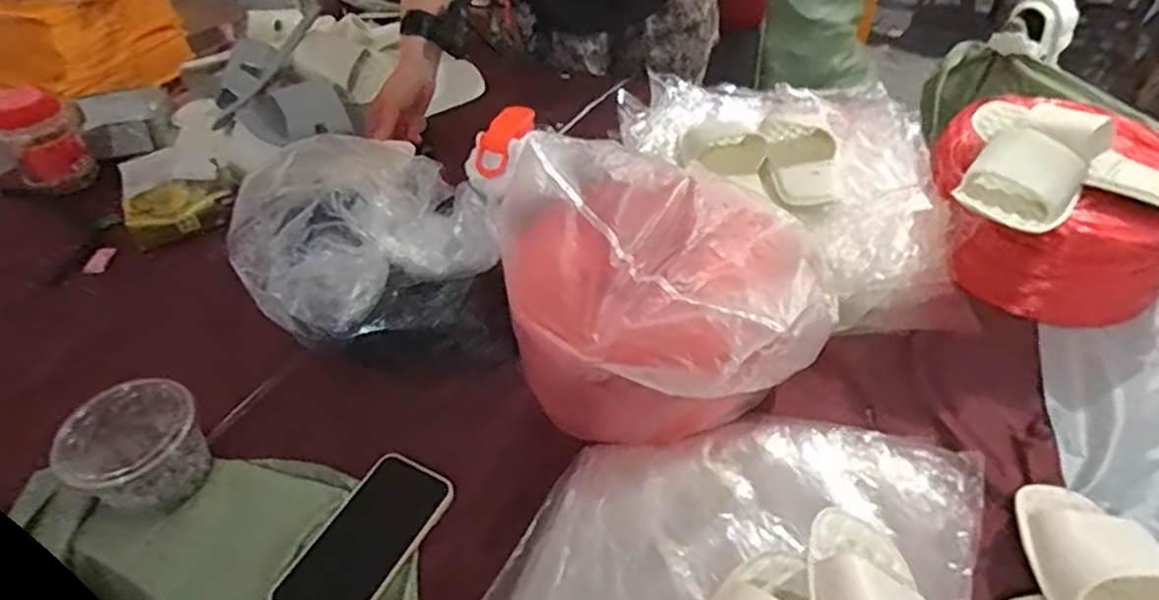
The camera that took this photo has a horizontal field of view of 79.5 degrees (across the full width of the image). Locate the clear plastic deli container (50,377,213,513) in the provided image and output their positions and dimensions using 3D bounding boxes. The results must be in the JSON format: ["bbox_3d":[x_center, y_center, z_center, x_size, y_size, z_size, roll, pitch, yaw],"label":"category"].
[{"bbox_3d":[-0.393,0.133,0.624,0.095,0.069,0.106,25,50,27],"label":"clear plastic deli container"}]

